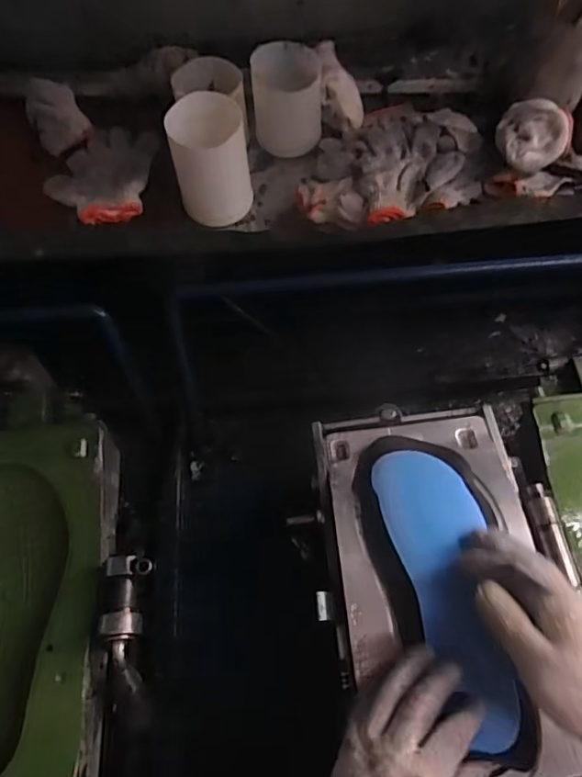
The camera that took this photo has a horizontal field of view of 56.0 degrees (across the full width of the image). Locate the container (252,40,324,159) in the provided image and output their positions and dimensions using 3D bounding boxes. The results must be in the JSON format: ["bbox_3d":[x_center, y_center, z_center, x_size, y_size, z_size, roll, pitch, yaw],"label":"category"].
[{"bbox_3d":[-0.004,-0.370,0.699,0.085,0.095,0.083,-1,63,4],"label":"container"}]

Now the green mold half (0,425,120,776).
[{"bbox_3d":[-0.251,0.197,0.483,0.164,0.050,0.327,-7,64,0],"label":"green mold half"}]

